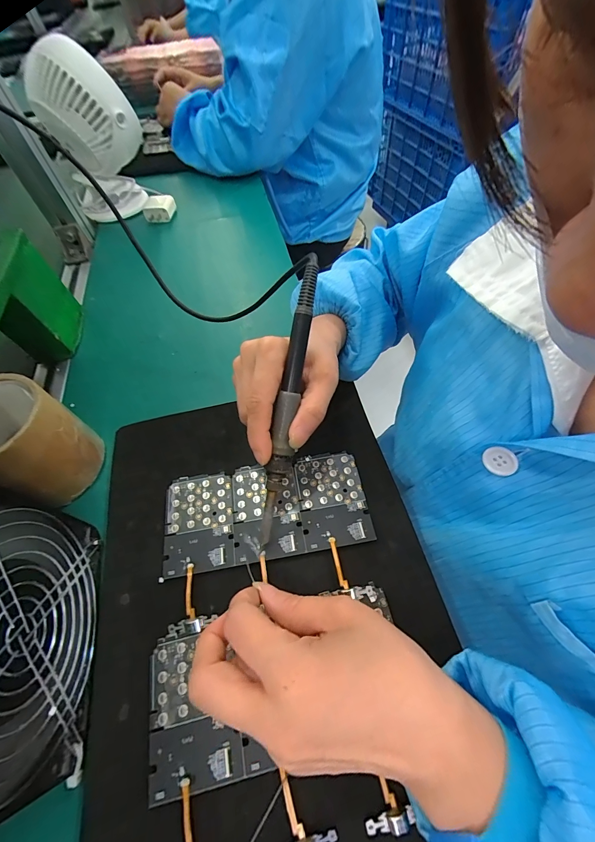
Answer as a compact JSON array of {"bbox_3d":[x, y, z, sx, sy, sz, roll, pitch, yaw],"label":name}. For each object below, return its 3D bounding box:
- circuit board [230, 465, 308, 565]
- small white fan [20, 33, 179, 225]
[{"bbox_3d":[-0.026,0.073,0.266,0.055,0.005,0.077,-9,58,-2],"label":"circuit board"},{"bbox_3d":[-0.311,-0.436,0.504,0.145,0.198,0.148,-26,60,-10],"label":"small white fan"}]

